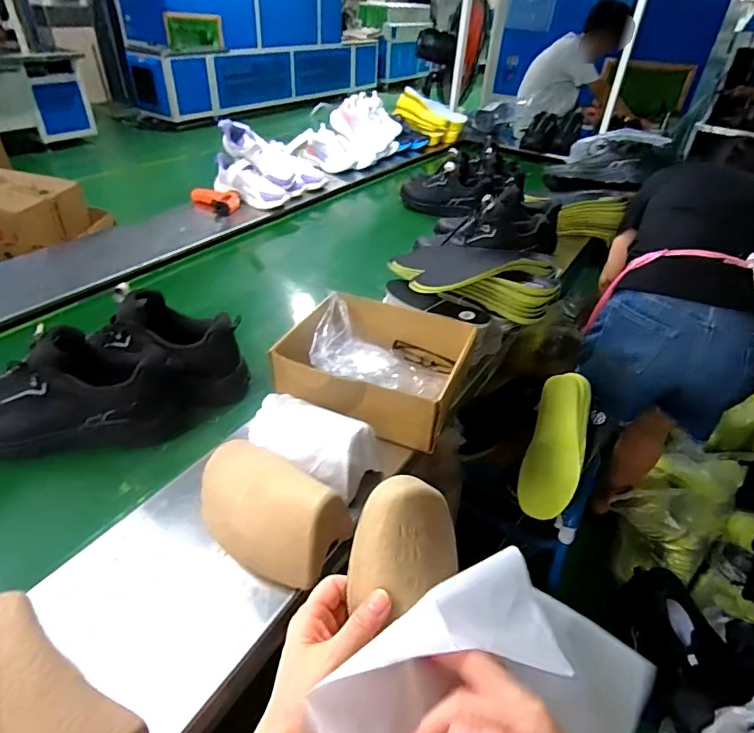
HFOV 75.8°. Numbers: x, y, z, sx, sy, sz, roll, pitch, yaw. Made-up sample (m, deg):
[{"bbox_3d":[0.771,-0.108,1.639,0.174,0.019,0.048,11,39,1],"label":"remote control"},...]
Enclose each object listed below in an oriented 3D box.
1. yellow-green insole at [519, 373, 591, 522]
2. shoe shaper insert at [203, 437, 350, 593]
[{"bbox_3d":[0.358,0.147,0.956,0.101,0.054,0.319,17,63,16],"label":"yellow-green insole"},{"bbox_3d":[-0.119,0.164,0.559,0.186,0.121,0.063,26,4,29],"label":"shoe shaper insert"}]

